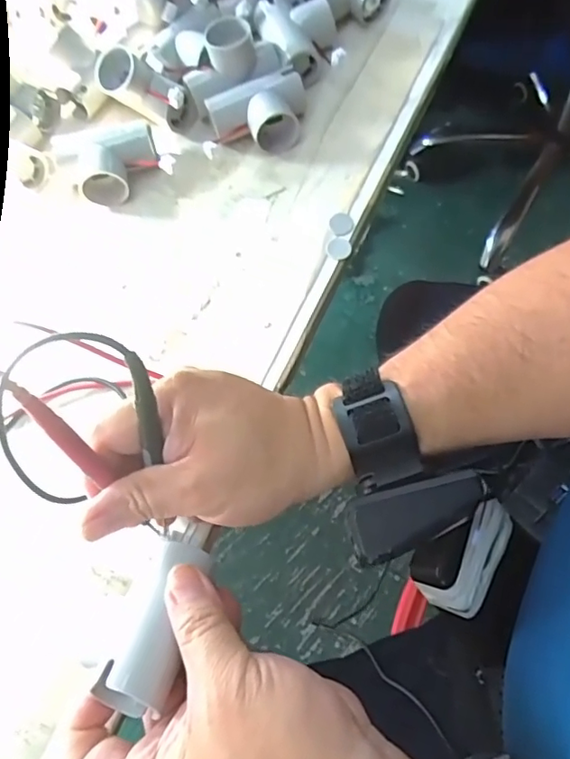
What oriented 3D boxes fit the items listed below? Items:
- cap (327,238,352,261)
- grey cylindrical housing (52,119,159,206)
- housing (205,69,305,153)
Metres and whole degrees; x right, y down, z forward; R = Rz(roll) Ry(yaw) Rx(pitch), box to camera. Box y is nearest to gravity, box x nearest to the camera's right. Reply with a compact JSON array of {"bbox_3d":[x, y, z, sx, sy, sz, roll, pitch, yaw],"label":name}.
[{"bbox_3d":[0.038,-0.092,0.393,0.017,0.004,0.017,-3,66,6],"label":"cap"},{"bbox_3d":[-0.137,-0.163,0.423,0.075,0.035,0.045,-5,66,5],"label":"grey cylindrical housing"},{"bbox_3d":[-0.017,-0.202,0.429,0.075,0.033,0.045,-25,66,-3],"label":"housing"}]

